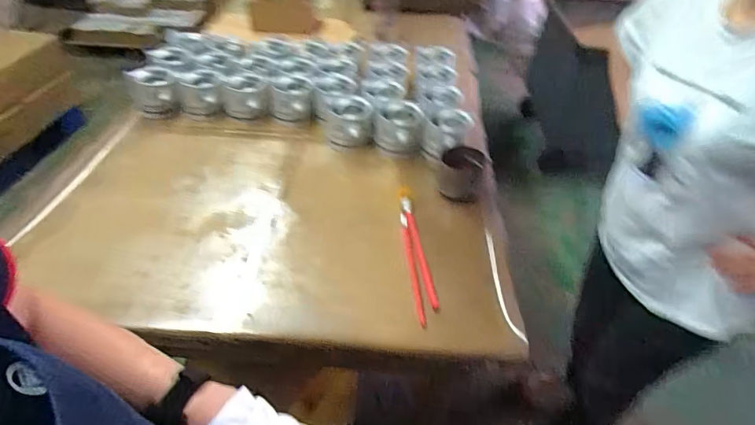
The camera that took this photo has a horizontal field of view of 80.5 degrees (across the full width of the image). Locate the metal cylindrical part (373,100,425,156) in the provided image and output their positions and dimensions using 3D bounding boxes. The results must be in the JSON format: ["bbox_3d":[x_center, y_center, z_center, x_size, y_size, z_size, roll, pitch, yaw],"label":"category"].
[{"bbox_3d":[0.049,-0.201,1.061,0.111,0.079,0.119,1,43,-1],"label":"metal cylindrical part"}]

